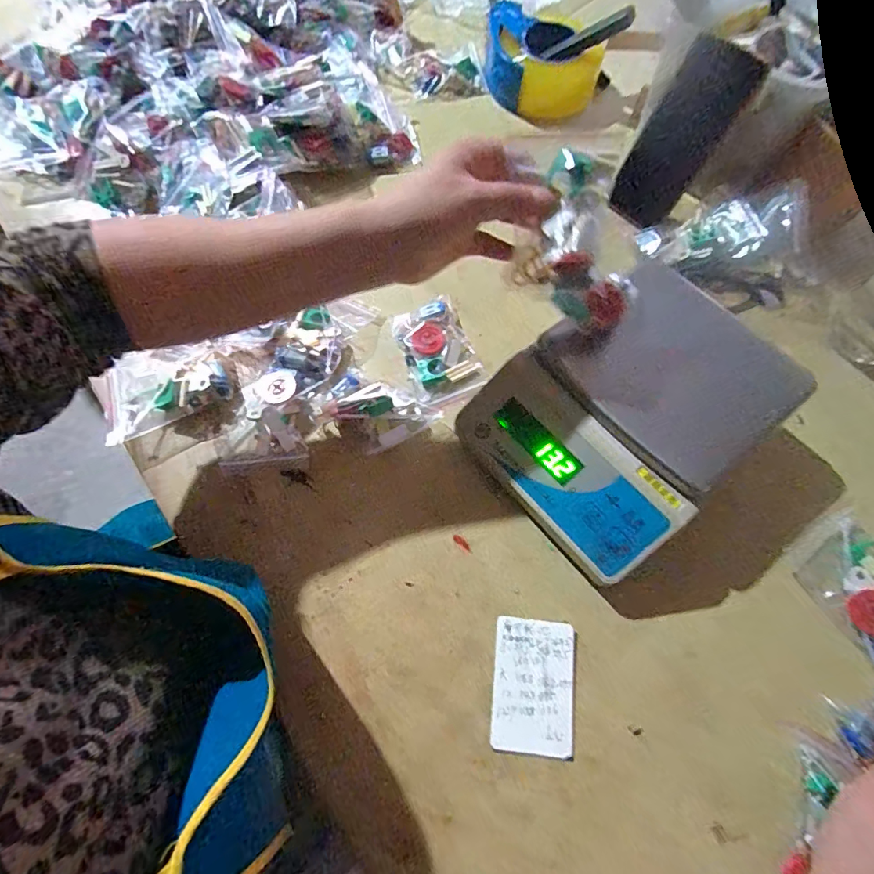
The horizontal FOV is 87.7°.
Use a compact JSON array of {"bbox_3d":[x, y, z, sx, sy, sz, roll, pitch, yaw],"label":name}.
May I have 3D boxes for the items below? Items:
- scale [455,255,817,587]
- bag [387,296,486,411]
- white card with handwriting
[{"bbox_3d":[0.155,-0.025,0.387,0.231,0.093,0.189,-37,72,-15],"label":"scale"},{"bbox_3d":[0.001,-0.090,0.454,0.071,0.015,0.106,-19,68,-8],"label":"bag"},{"bbox_3d":[0.073,0.188,0.345,0.058,0.005,0.090,7,67,2],"label":"white card with handwriting"}]

